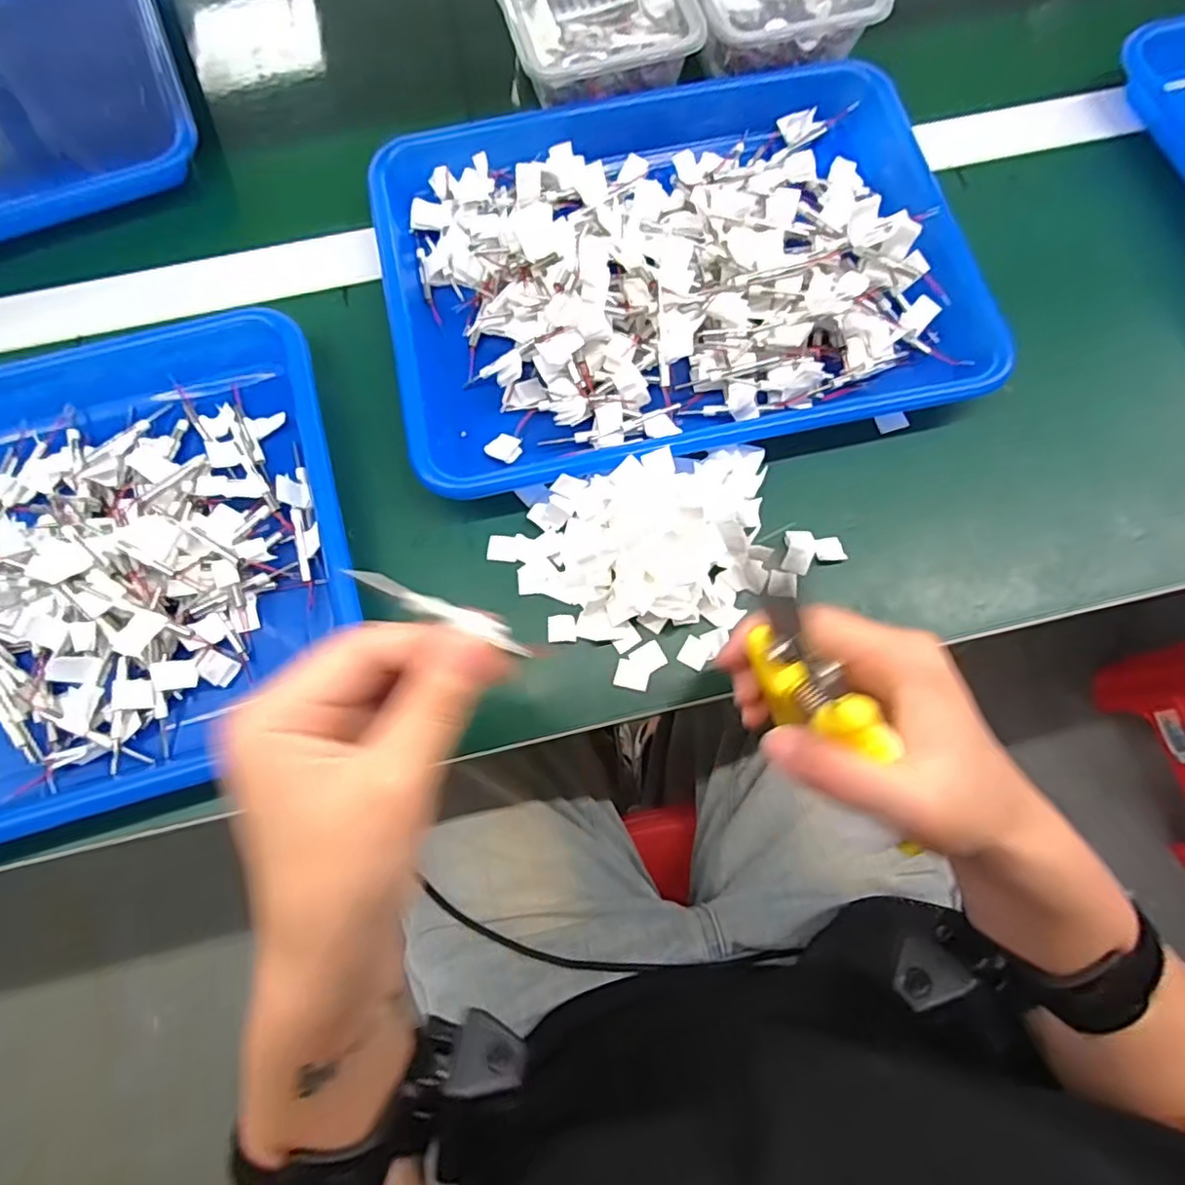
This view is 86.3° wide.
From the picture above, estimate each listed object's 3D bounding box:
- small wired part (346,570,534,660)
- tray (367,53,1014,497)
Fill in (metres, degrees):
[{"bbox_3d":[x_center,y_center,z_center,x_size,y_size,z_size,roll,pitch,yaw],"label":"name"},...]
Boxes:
[{"bbox_3d":[-0.047,0.006,0.204,0.063,0.004,0.009,25,73,-26],"label":"small wired part"},{"bbox_3d":[0.043,-0.209,0.374,0.332,0.042,0.272,-11,75,-4],"label":"tray"}]

